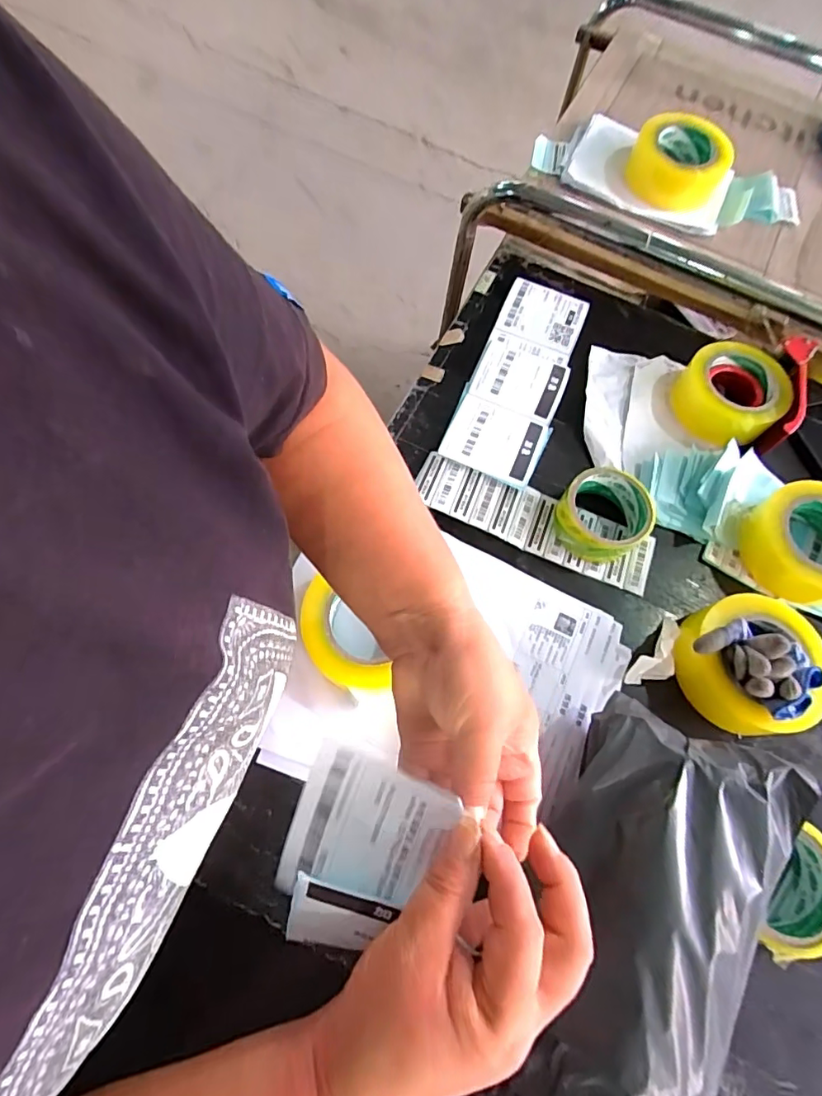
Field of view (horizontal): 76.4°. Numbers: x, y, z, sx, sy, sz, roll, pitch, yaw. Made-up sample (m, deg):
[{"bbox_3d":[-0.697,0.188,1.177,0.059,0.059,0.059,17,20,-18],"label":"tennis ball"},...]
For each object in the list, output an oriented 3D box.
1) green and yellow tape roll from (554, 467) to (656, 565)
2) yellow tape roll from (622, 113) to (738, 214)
[{"bbox_3d":[0.199,-0.034,0.542,0.088,0.042,0.095,1,70,-2],"label":"green and yellow tape roll"},{"bbox_3d":[0.366,-0.526,0.721,0.124,0.066,0.128,1,70,-2],"label":"yellow tape roll"}]

